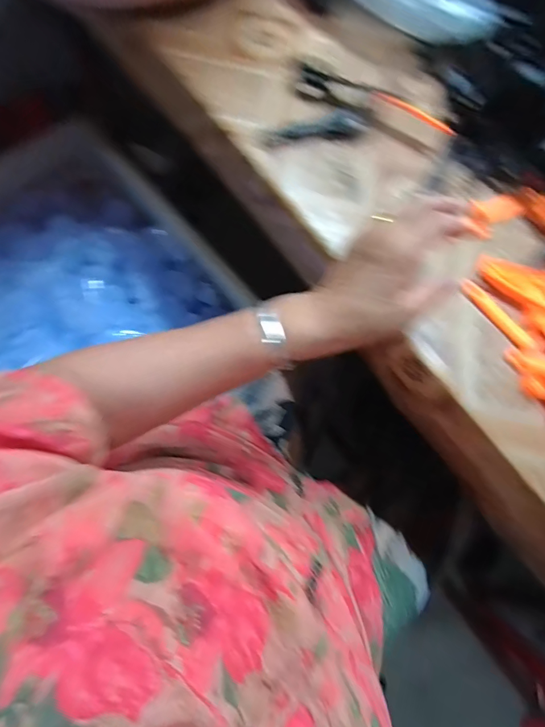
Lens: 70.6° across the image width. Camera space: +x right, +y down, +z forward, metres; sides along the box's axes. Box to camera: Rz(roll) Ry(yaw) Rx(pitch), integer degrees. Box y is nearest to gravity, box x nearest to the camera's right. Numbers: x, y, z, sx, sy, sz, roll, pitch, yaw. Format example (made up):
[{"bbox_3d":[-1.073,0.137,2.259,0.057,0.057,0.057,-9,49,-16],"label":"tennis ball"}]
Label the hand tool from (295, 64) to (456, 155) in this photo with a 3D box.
[{"bbox_3d":[0.102,-0.265,0.398,0.168,0.005,0.043,29,75,7],"label":"hand tool"}]

